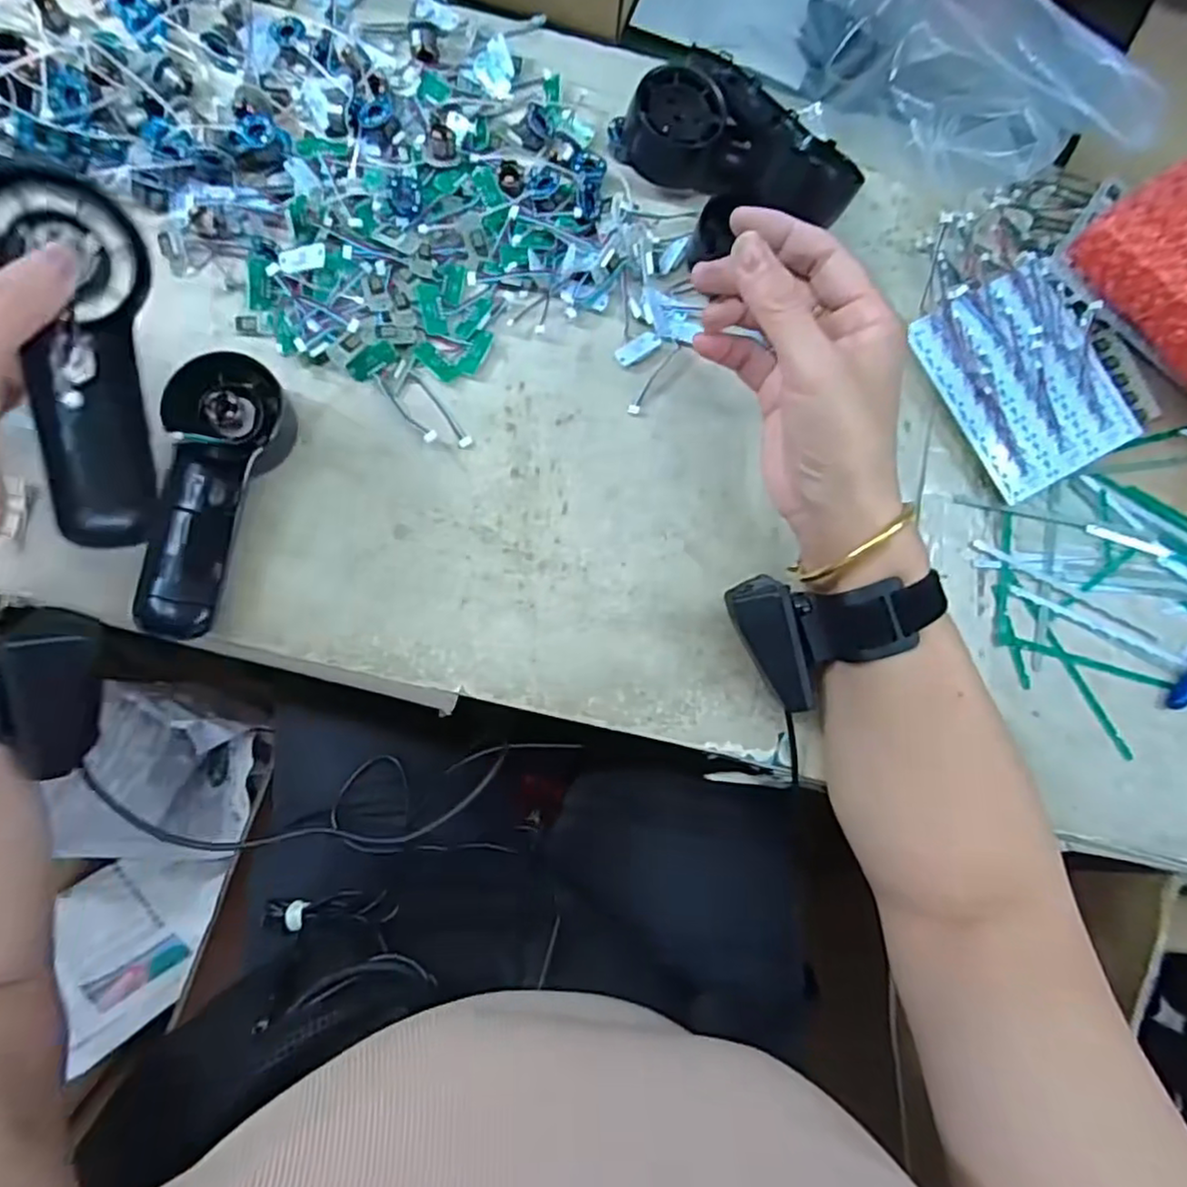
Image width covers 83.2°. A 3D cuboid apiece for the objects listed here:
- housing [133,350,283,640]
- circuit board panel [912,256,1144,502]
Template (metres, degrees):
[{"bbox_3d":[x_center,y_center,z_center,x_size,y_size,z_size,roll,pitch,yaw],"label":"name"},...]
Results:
[{"bbox_3d":[-0.202,-0.052,0.359,0.053,0.033,0.149,4,78,-4],"label":"housing"},{"bbox_3d":[0.268,-0.134,0.415,0.106,0.014,0.127,-26,82,-9],"label":"circuit board panel"}]

